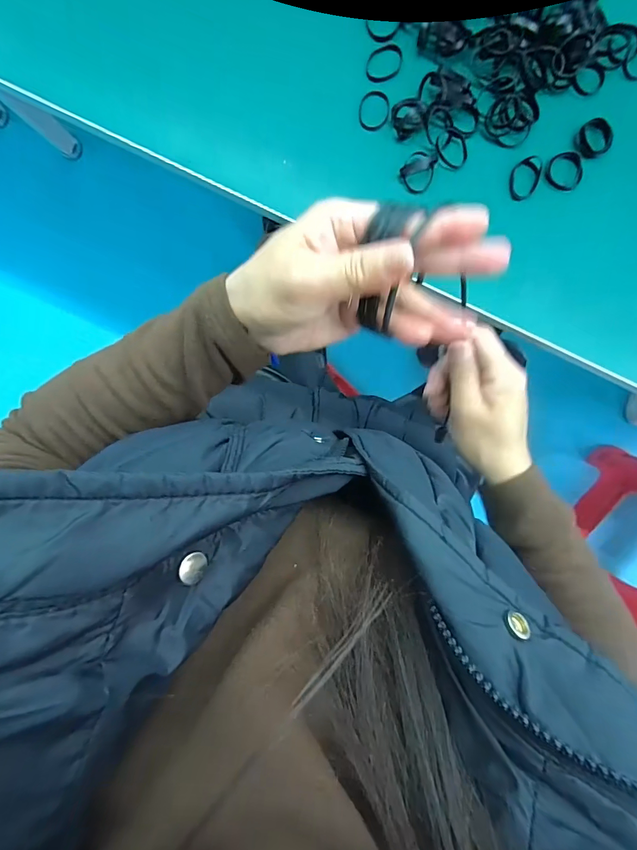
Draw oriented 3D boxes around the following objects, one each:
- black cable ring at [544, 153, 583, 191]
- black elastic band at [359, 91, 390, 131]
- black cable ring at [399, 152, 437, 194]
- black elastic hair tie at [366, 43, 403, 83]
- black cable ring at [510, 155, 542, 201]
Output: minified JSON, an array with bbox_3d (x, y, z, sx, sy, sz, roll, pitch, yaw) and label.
[{"bbox_3d":[0.198,-0.203,0.324,0.030,0.007,0.027,-6,110,5],"label":"black cable ring"},{"bbox_3d":[0.044,-0.247,0.318,0.023,0.004,0.028,8,97,0],"label":"black elastic band"},{"bbox_3d":[0.078,-0.199,0.319,0.026,0.006,0.028,0,97,1],"label":"black cable ring"},{"bbox_3d":[0.051,-0.281,0.313,0.029,0.004,0.024,-16,97,3],"label":"black elastic hair tie"},{"bbox_3d":[0.165,-0.198,0.323,0.022,0.006,0.030,5,97,0],"label":"black cable ring"}]

